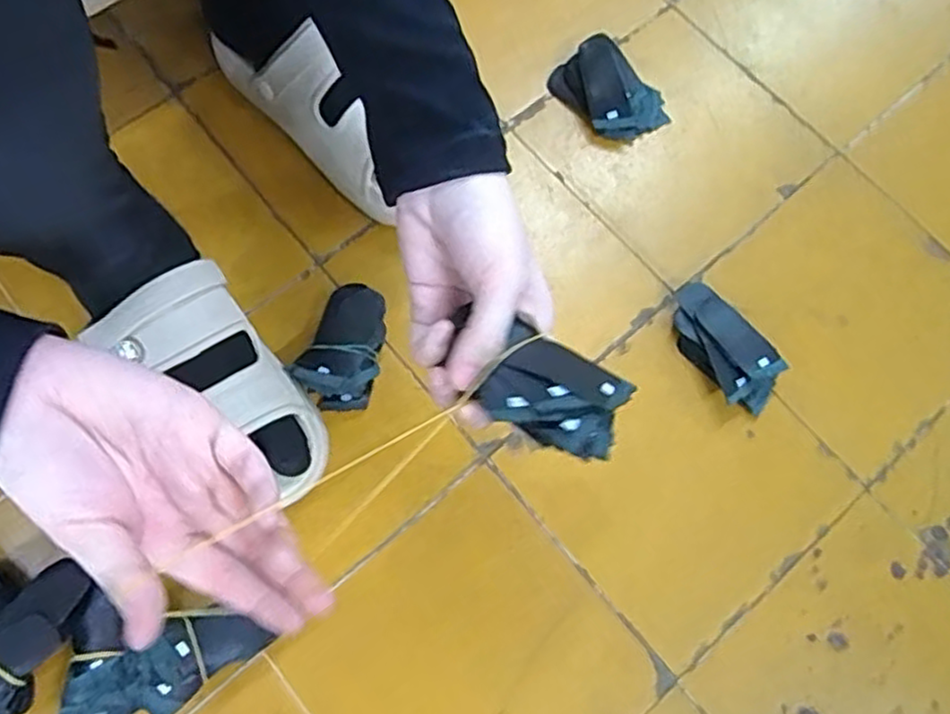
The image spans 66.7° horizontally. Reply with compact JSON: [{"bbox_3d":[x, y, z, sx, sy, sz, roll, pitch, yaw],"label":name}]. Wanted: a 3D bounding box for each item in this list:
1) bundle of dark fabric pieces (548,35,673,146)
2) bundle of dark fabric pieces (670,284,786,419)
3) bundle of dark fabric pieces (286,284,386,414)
[{"bbox_3d":[0.114,-0.227,0.613,0.060,0.035,0.095,-39,78,-12],"label":"bundle of dark fabric pieces"},{"bbox_3d":[0.188,-0.009,0.549,0.048,0.027,0.104,-31,77,-10],"label":"bundle of dark fabric pieces"},{"bbox_3d":[-0.094,-0.006,0.539,0.054,0.034,0.089,26,75,6],"label":"bundle of dark fabric pieces"}]

